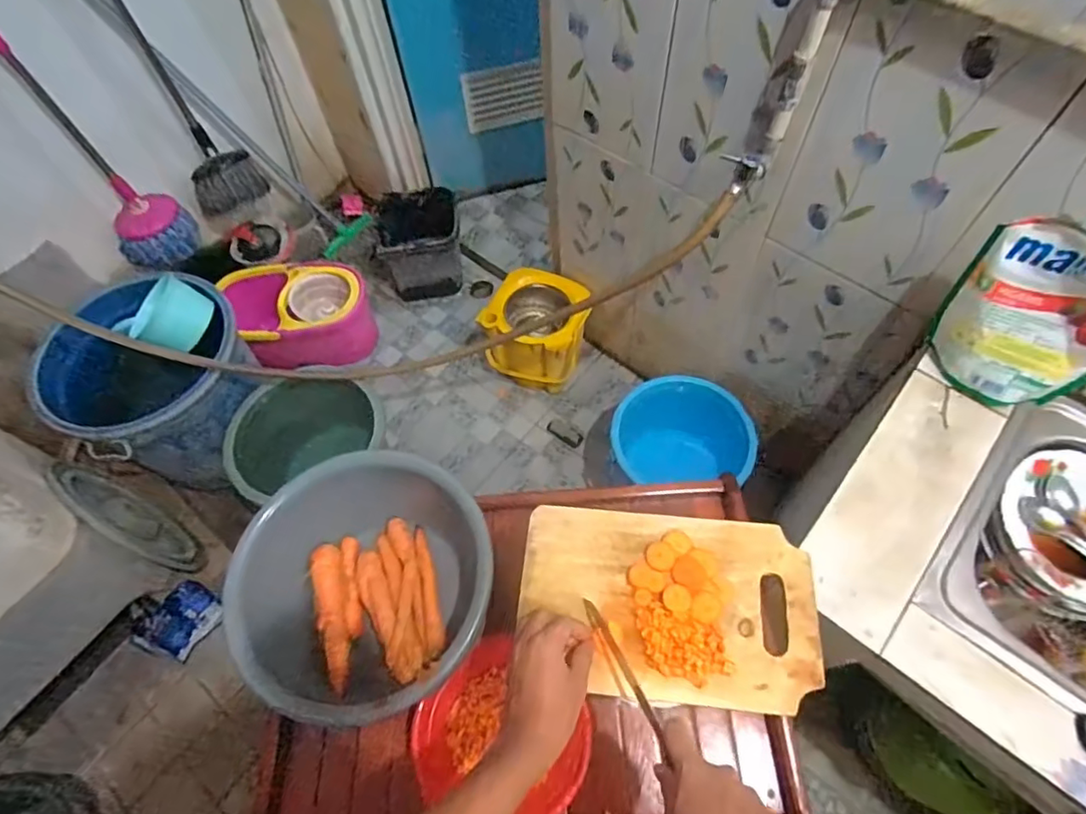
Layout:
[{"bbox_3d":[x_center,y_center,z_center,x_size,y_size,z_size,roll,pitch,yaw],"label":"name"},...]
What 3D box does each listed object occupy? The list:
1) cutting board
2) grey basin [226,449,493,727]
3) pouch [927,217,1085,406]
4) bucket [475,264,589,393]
[{"bbox_3d":[0.126,0.197,0.580,0.290,0.021,0.181,4,62,5],"label":"cutting board"},{"bbox_3d":[-0.206,0.233,0.724,0.295,0.151,0.282,-1,61,2],"label":"grey basin"},{"bbox_3d":[0.601,-0.100,0.701,0.060,0.221,0.197,-37,66,-16],"label":"pouch"},{"bbox_3d":[-0.016,-0.208,1.582,0.259,0.237,0.232,13,63,10],"label":"bucket"}]

